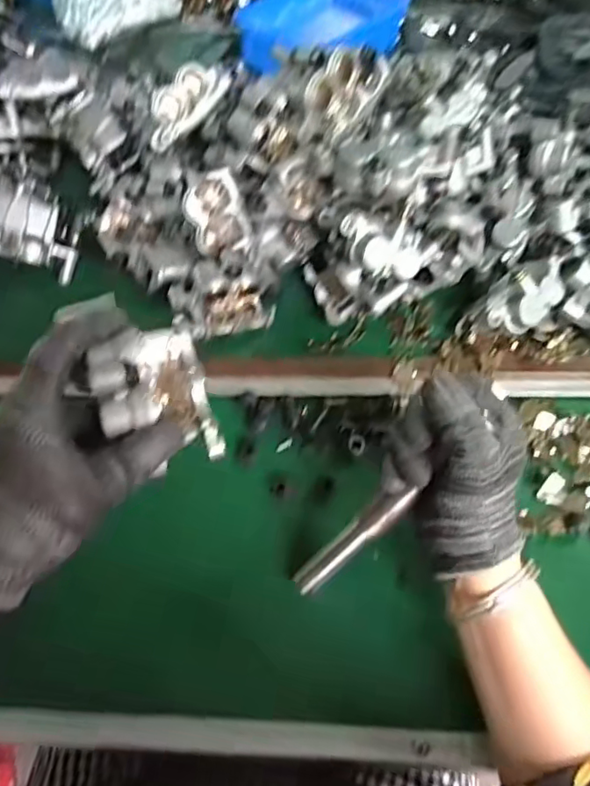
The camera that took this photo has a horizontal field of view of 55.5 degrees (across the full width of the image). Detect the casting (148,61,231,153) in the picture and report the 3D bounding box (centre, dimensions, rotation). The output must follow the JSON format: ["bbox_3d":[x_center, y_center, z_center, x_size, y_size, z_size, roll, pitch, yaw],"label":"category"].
[{"bbox_3d":[-0.105,-0.273,0.536,0.049,0.029,0.089,41,84,9],"label":"casting"}]

